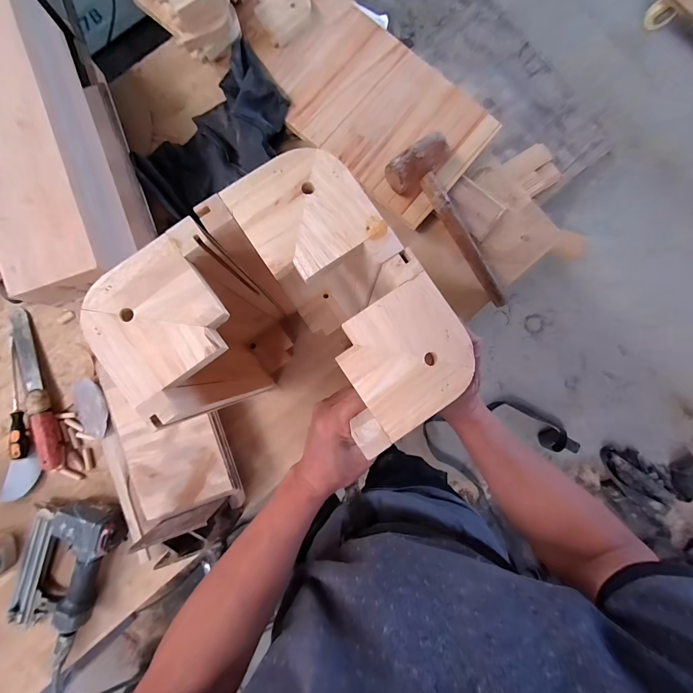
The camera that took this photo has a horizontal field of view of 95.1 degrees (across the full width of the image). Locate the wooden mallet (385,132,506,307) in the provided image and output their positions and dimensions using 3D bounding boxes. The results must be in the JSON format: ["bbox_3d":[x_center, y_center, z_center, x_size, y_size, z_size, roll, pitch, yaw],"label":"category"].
[{"bbox_3d":[0.206,-0.215,0.589,0.108,0.055,0.329,-38,103,-4],"label":"wooden mallet"}]

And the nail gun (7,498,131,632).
[{"bbox_3d":[-0.472,0.372,0.529,0.181,0.050,0.213,7,86,-2],"label":"nail gun"}]

